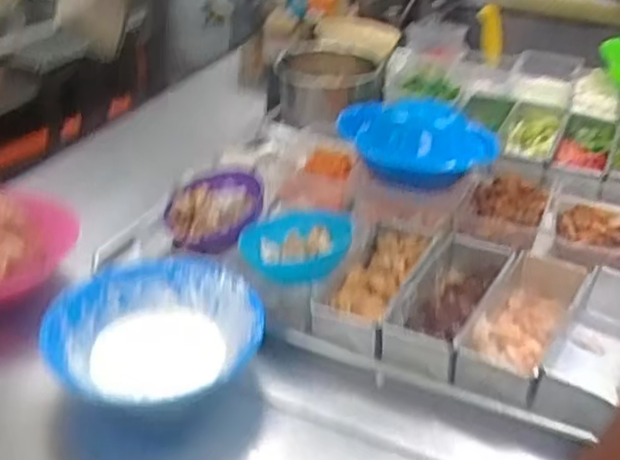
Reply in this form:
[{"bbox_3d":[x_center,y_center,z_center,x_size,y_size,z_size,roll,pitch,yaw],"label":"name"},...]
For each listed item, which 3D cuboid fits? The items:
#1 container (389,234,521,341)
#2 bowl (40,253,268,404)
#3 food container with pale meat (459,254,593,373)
[{"bbox_3d":[0.160,0.080,0.864,0.090,0.070,0.216,22,38,26],"label":"container"},{"bbox_3d":[-0.158,0.117,0.780,0.215,0.061,0.206,2,33,-1],"label":"bowl"},{"bbox_3d":[0.233,0.105,0.833,0.083,0.065,0.210,22,38,26],"label":"food container with pale meat"}]

